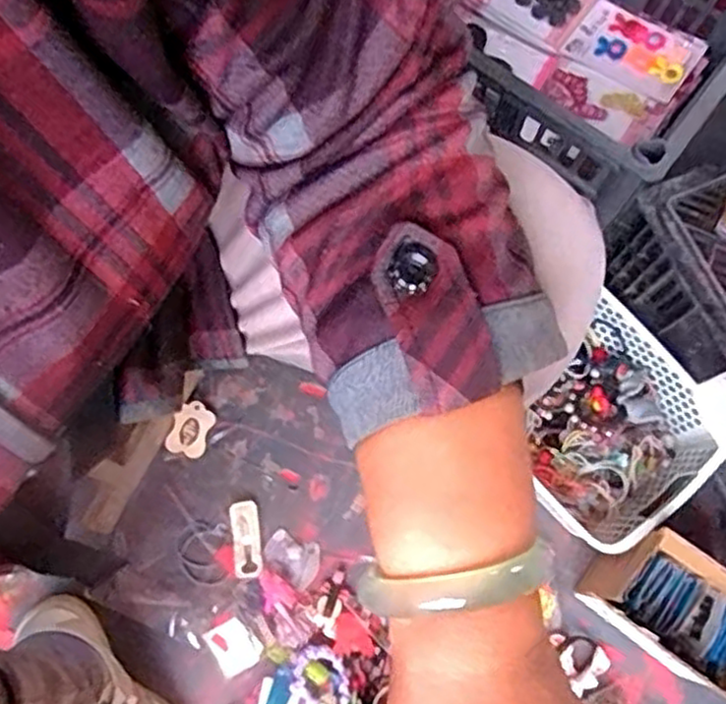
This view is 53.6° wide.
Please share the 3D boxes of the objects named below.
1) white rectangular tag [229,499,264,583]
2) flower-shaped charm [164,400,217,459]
[{"bbox_3d":[-0.121,0.196,0.750,0.030,0.005,0.078,-7,74,-4],"label":"white rectangular tag"},{"bbox_3d":[-0.184,0.084,0.773,0.043,0.006,0.058,29,70,-28],"label":"flower-shaped charm"}]

